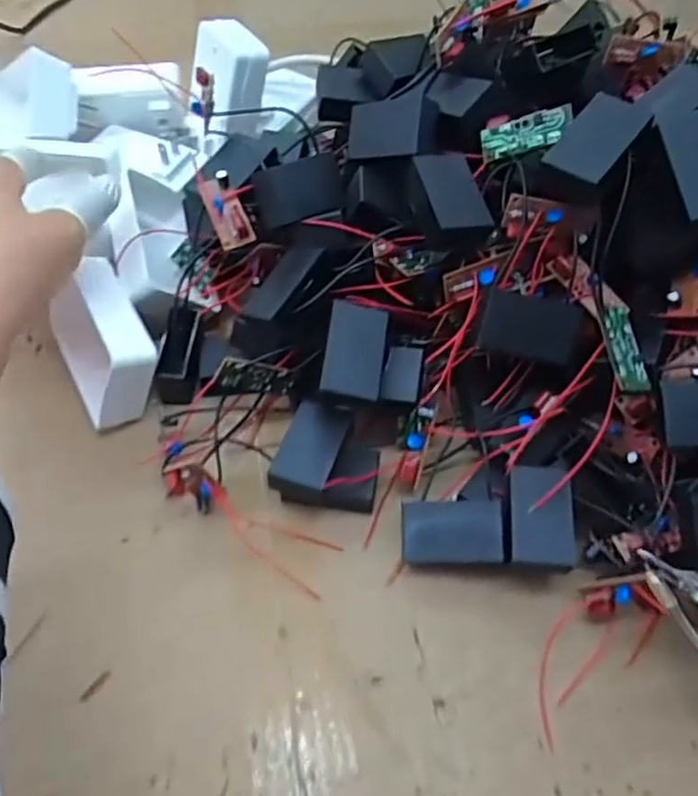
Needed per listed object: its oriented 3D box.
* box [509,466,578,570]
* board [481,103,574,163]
[{"bbox_3d":[0.090,0.055,0.307,0.029,0.015,0.047,5,57,0],"label":"box"},{"bbox_3d":[0.087,-0.130,0.324,0.045,0.004,0.018,-8,89,32],"label":"board"}]

